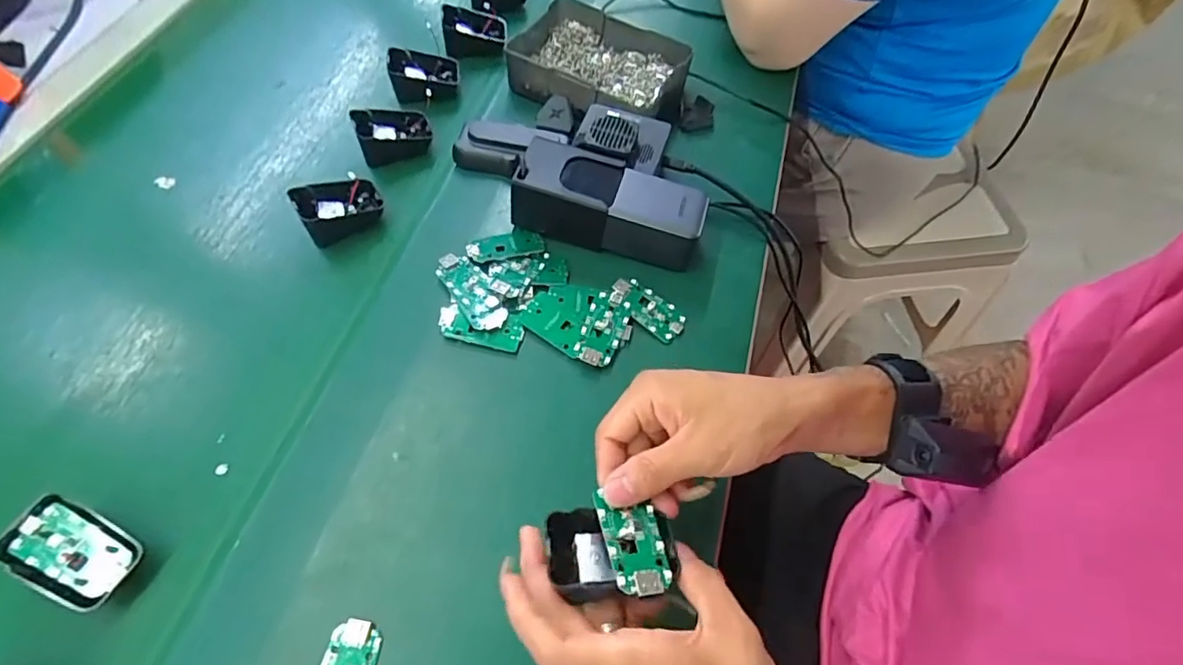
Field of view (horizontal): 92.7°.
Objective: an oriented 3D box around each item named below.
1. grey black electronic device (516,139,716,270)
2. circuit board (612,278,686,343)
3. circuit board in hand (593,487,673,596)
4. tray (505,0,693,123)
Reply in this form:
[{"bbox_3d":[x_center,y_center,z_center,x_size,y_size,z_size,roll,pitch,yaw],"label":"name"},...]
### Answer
[{"bbox_3d":[0.016,-0.106,0.471,0.154,0.052,0.059,17,62,5],"label":"grey black electronic device"},{"bbox_3d":[0.046,-0.021,0.455,0.061,0.009,0.032,36,64,15],"label":"circuit board"},{"bbox_3d":[0.023,0.110,0.299,0.032,0.005,0.059,-2,41,-18],"label":"circuit board in hand"},{"bbox_3d":[0.005,-0.266,0.574,0.180,0.048,0.129,28,63,10],"label":"tray"}]

